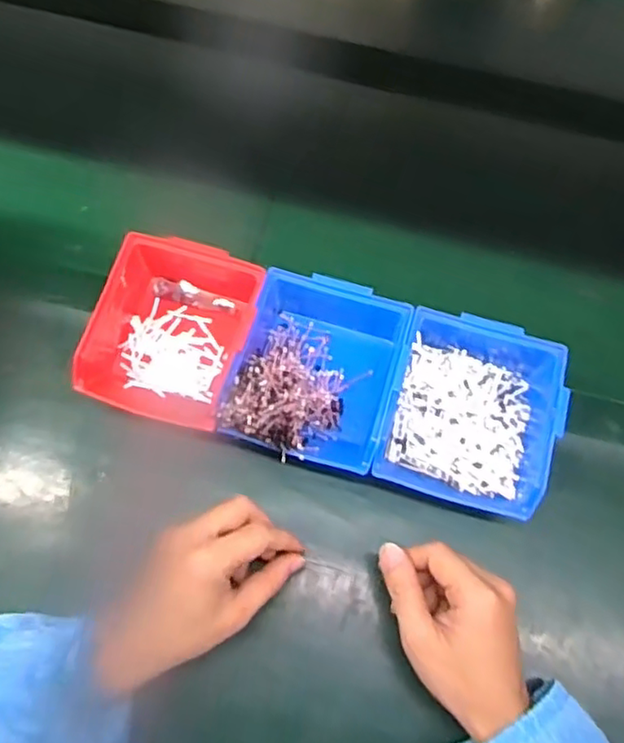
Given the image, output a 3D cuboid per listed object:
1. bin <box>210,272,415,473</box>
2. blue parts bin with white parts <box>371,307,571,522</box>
[{"bbox_3d":[0.003,-0.001,0.504,0.123,0.063,0.149,17,68,5],"label":"bin"},{"bbox_3d":[0.124,0.032,0.502,0.122,0.071,0.142,16,68,5],"label":"blue parts bin with white parts"}]

